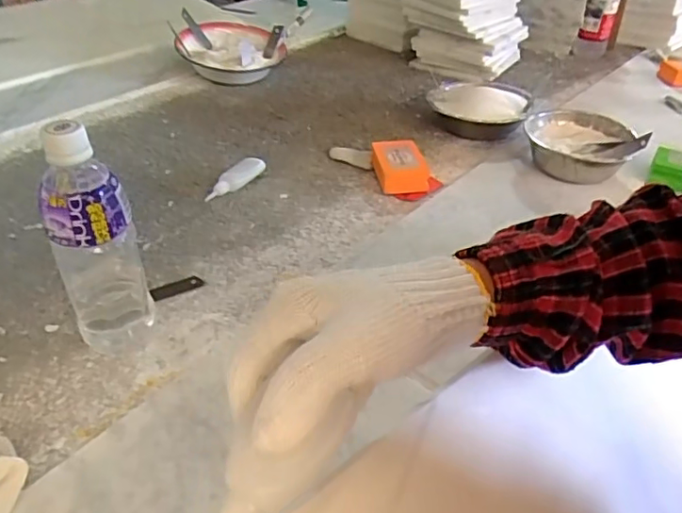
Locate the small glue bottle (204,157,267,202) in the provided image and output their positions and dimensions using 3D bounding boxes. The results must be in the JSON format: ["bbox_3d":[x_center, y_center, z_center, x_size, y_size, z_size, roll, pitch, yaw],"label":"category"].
[{"bbox_3d":[-0.137,-0.100,0.734,0.027,0.025,0.085,24,42,26],"label":"small glue bottle"}]

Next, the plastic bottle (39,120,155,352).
[{"bbox_3d":[-0.206,-0.014,0.474,0.067,0.202,0.080,-18,41,-22],"label":"plastic bottle"}]

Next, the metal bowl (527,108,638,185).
[{"bbox_3d":[0.320,-0.145,0.771,0.143,0.062,0.130,10,38,13],"label":"metal bowl"}]

